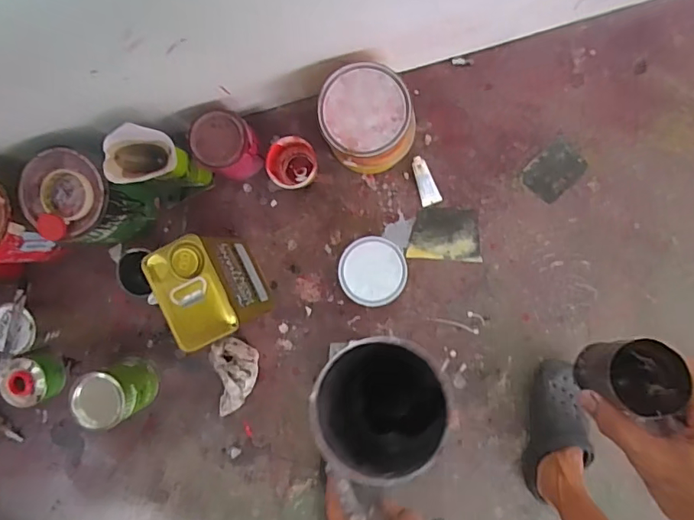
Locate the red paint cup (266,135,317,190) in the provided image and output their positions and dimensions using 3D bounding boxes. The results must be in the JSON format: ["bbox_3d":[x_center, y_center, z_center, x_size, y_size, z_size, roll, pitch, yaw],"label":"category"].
[{"bbox_3d":[-0.105,-0.186,0.979,0.088,0.088,0.086,0,90,5],"label":"red paint cup"}]

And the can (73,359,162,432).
[{"bbox_3d":[-0.449,0.256,0.995,0.107,0.142,0.104,0,90,5],"label":"can"}]

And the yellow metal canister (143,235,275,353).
[{"bbox_3d":[-0.232,0.051,0.911,0.125,0.263,0.167,-26,87,4],"label":"yellow metal canister"}]

